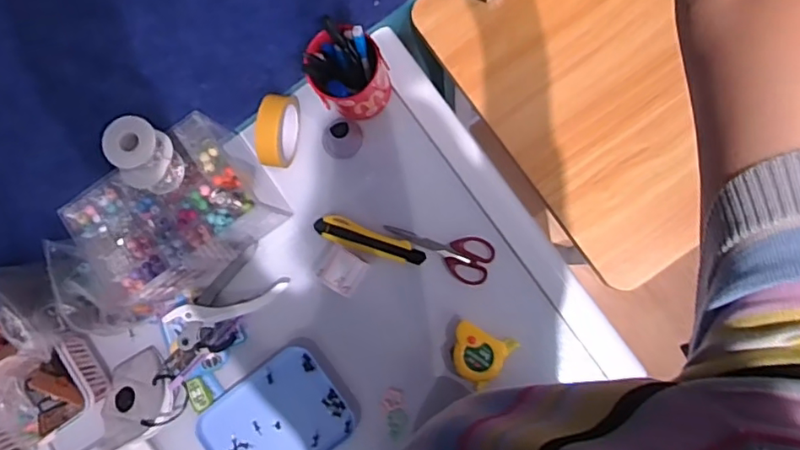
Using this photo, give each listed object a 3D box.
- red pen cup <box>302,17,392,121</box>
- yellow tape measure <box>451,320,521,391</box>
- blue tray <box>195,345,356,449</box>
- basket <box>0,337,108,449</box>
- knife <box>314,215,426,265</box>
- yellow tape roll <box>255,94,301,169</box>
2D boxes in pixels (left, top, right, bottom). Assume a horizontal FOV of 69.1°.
[{"bbox_3d":[-0.066,-0.194,0.759,0.093,0.133,0.087,0,86,6],"label":"red pen cup"},{"bbox_3d":[0.102,0.168,0.773,0.078,0.036,0.080,37,90,7],"label":"yellow tape measure"},{"bbox_3d":[-0.169,0.270,0.788,0.187,0.014,0.144,-37,83,2],"label":"blue tray"},{"bbox_3d":[-0.483,0.231,0.775,0.170,0.081,0.127,-29,84,3],"label":"basket"},{"bbox_3d":[-0.041,0.023,0.797,0.154,0.014,0.037,20,88,7],"label":"knife"},{"bbox_3d":[-0.163,-0.130,0.782,0.031,0.098,0.109,3,86,6],"label":"yellow tape roll"}]

